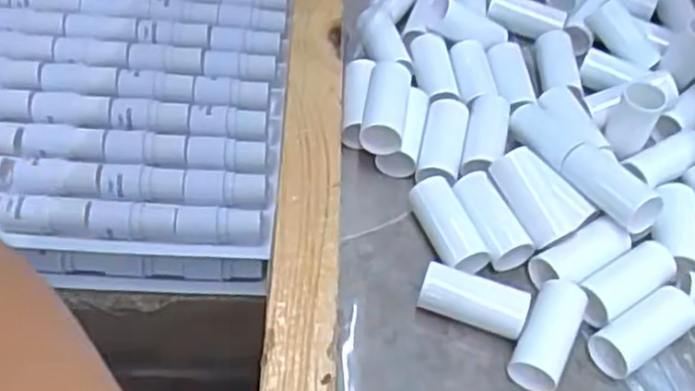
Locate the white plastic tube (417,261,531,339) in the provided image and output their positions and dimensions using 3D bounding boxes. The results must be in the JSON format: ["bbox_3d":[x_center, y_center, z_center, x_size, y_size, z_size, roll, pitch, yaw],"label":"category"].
[{"bbox_3d":[0.055,0.045,0.314,0.045,0.023,0.017,18,53,9],"label":"white plastic tube"}]

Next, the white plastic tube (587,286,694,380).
[{"bbox_3d":[0.128,0.059,0.315,0.049,0.015,0.020,-25,59,-22],"label":"white plastic tube"}]

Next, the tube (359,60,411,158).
[{"bbox_3d":[0.019,-0.045,0.359,0.021,0.017,0.049,10,52,2],"label":"tube"}]

